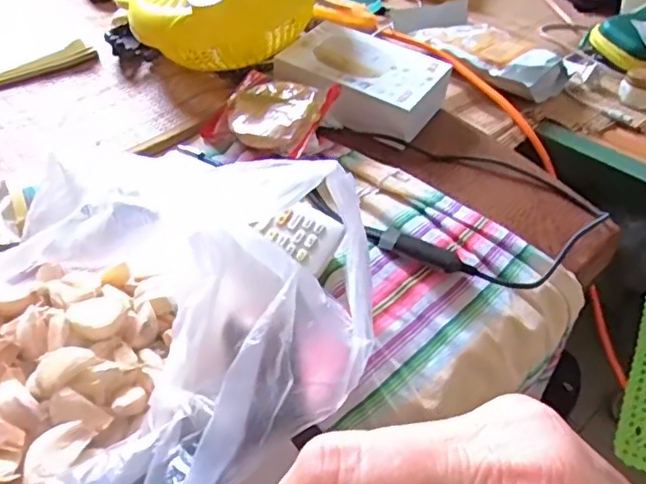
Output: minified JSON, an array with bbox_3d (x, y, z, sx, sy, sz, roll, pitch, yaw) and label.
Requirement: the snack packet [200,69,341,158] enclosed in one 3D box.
[{"bbox_3d":[-0.043,-0.108,0.517,0.096,0.018,0.077,16,64,34],"label":"snack packet"}]

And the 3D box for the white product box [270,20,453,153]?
[{"bbox_3d":[0.035,-0.144,0.560,0.137,0.050,0.090,22,44,19],"label":"white product box"}]

